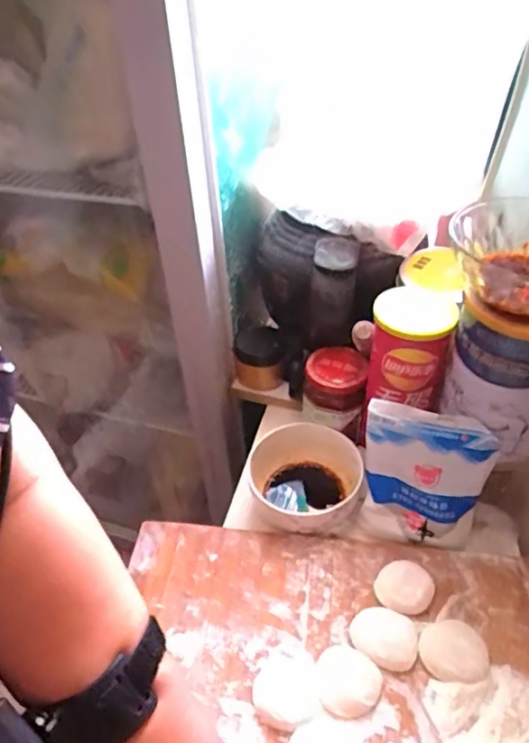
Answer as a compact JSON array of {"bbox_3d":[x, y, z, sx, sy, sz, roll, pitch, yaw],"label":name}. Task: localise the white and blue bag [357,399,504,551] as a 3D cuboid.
[{"bbox_3d":[0.139,0.095,0.490,0.108,0.122,0.050,9,41,14],"label":"white and blue bag"}]

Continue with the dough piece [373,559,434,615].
[{"bbox_3d":[0.119,0.182,0.472,0.046,0.012,0.044,-2,40,1],"label":"dough piece"}]

